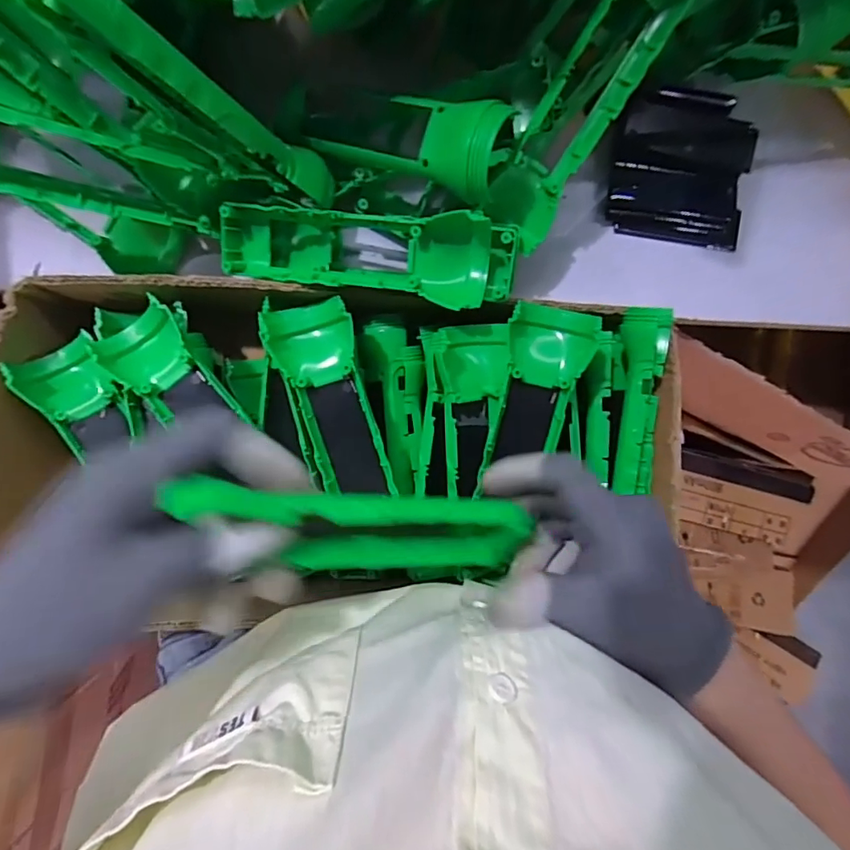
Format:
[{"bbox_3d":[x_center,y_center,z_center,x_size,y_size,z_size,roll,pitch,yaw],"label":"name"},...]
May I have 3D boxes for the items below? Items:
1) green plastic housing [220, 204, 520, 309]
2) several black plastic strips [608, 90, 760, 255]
[{"bbox_3d":[-0.035,-0.102,0.310,0.178,0.044,0.049,7,93,8],"label":"green plastic housing"},{"bbox_3d":[0.178,-0.176,0.351,0.094,0.029,0.095,1,93,-5],"label":"several black plastic strips"}]

